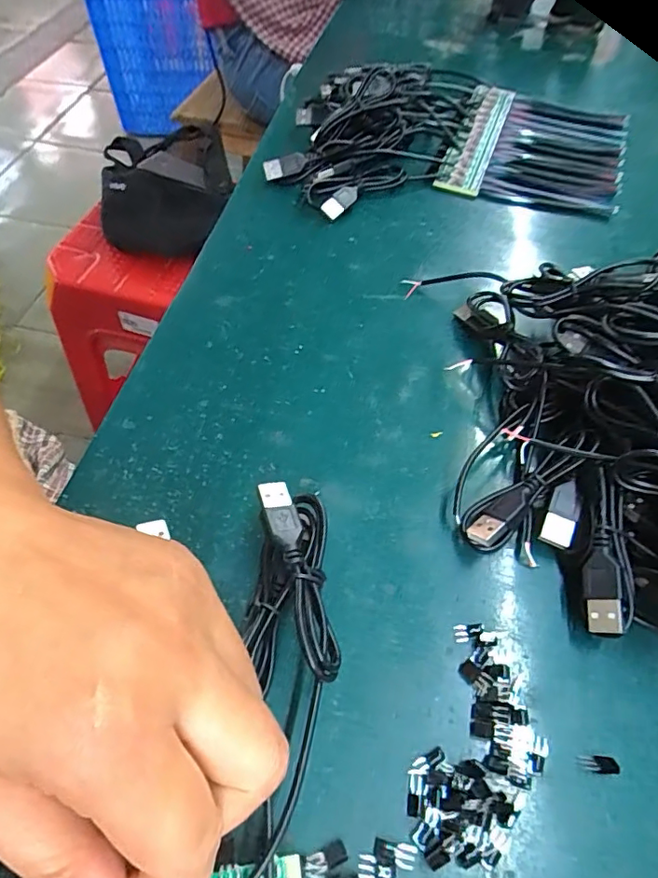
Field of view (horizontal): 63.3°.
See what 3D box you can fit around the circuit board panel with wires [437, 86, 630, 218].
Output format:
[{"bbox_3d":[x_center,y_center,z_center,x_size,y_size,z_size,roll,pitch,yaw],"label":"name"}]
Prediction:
[{"bbox_3d":[0.167,-0.235,0.427,0.130,0.009,0.155,16,56,10],"label":"circuit board panel with wires"}]

